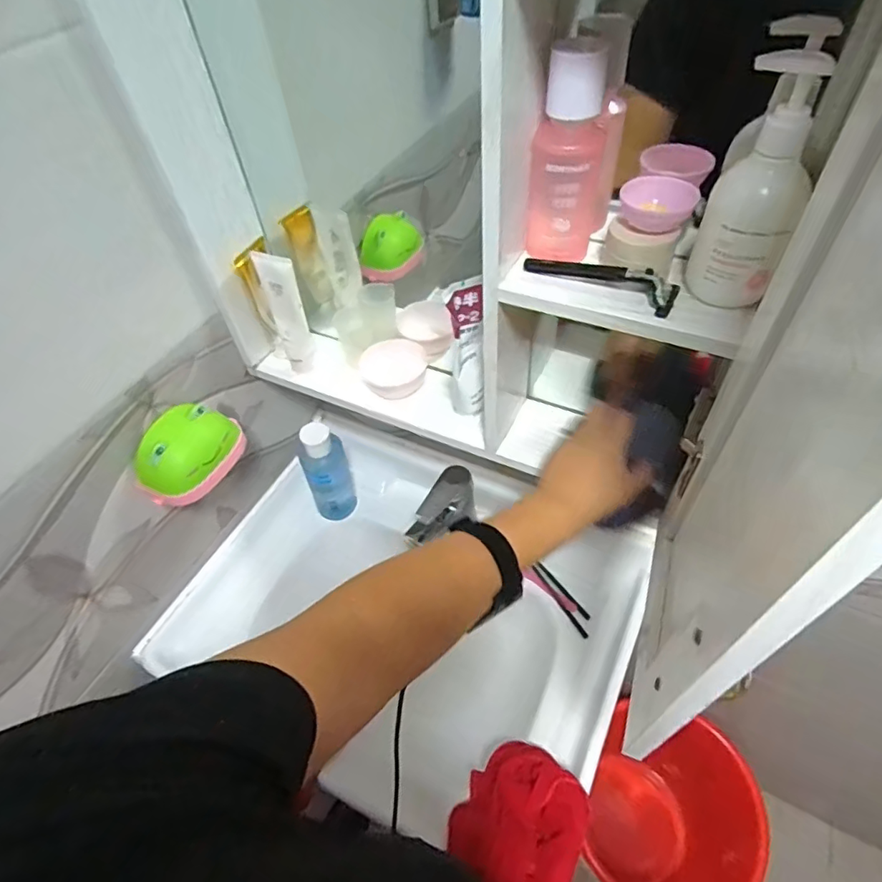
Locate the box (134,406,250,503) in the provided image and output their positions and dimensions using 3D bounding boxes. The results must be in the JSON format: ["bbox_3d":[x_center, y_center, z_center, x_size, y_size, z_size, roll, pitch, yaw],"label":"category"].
[{"bbox_3d":[-0.304,0.013,0.643,0.069,0.081,0.118,27,57,25],"label":"box"}]

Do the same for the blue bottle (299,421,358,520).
[{"bbox_3d":[-0.177,0.054,0.843,0.067,0.193,0.055,-23,52,-13],"label":"blue bottle"}]

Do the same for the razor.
[{"bbox_3d":[0.128,-0.135,0.436,0.124,0.024,0.031,21,55,21],"label":"razor"}]

